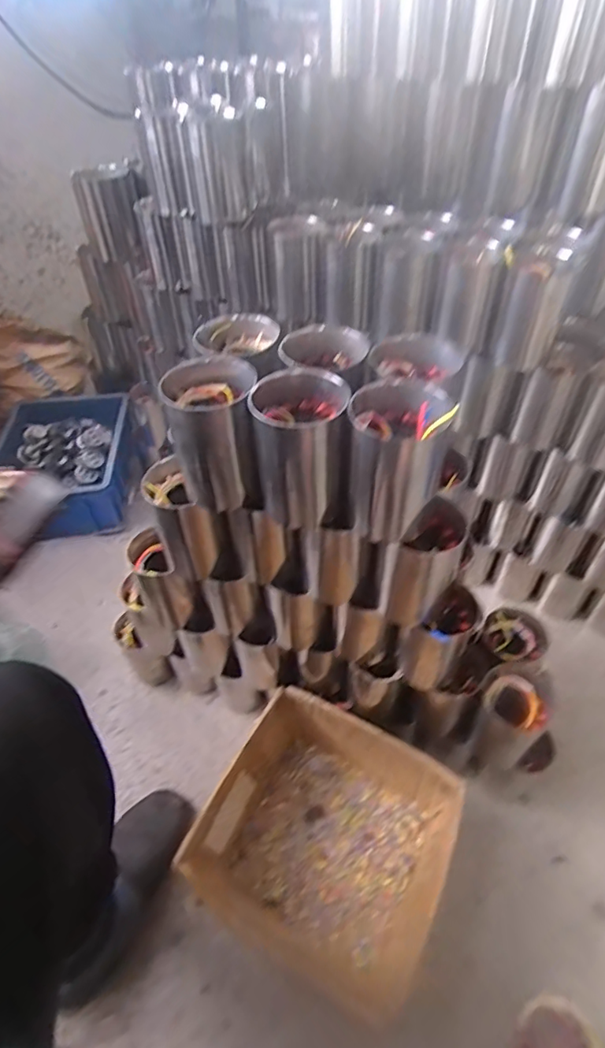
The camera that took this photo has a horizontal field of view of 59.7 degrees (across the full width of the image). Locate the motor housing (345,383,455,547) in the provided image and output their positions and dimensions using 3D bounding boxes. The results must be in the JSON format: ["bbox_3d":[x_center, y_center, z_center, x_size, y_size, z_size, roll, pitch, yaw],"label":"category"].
[{"bbox_3d":[0.089,-0.060,0.522,0.090,0.144,0.082,-2,46,0],"label":"motor housing"}]

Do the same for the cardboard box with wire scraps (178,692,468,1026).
[{"bbox_3d":[0.036,0.433,0.745,0.292,0.143,0.277,21,51,21],"label":"cardboard box with wire scraps"}]

